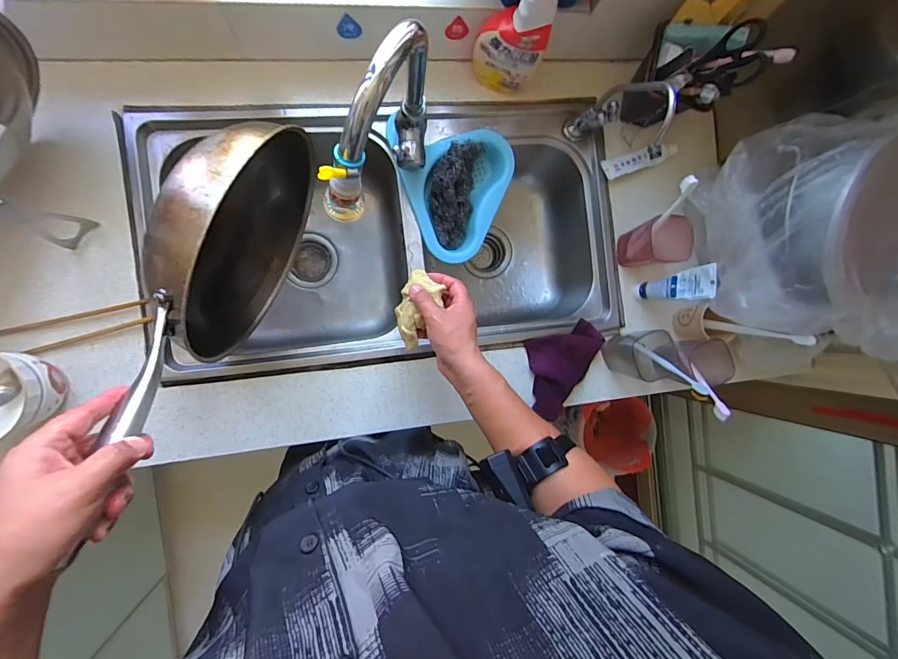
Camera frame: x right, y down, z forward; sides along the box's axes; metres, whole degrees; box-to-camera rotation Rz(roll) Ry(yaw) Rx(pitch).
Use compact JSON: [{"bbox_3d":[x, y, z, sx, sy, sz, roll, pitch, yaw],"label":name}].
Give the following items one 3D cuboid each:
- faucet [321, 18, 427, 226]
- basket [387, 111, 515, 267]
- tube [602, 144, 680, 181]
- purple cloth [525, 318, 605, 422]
[{"bbox_3d":[-0.074,-0.217,0.496,0.052,0.267,0.211,27,86,-8],"label":"faucet"},{"bbox_3d":[0.012,-0.227,0.701,0.196,0.082,0.212,-8,91,-9],"label":"basket"},{"bbox_3d":[0.339,-0.305,0.736,0.149,0.014,0.035,-21,93,-8],"label":"tube"},{"bbox_3d":[0.183,0.056,0.698,0.102,0.036,0.174,33,85,-8],"label":"purple cloth"}]

